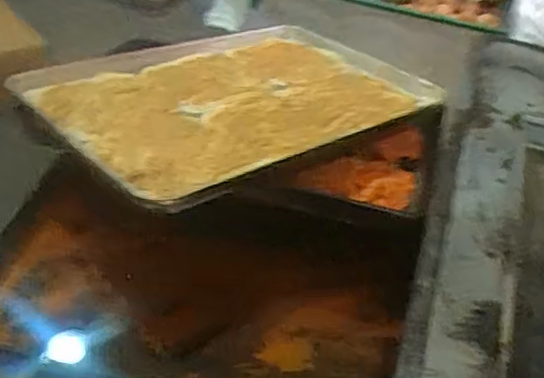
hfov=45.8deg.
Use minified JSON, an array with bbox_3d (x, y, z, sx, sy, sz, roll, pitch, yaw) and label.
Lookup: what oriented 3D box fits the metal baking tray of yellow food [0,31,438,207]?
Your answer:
[{"bbox_3d":[-0.047,-0.144,0.998,0.602,0.036,0.382,-23,44,-39],"label":"metal baking tray of yellow food"}]

